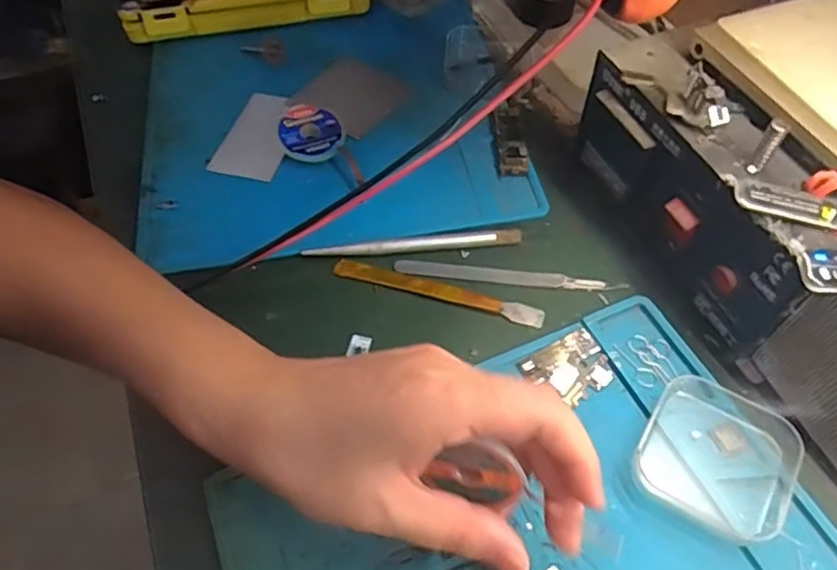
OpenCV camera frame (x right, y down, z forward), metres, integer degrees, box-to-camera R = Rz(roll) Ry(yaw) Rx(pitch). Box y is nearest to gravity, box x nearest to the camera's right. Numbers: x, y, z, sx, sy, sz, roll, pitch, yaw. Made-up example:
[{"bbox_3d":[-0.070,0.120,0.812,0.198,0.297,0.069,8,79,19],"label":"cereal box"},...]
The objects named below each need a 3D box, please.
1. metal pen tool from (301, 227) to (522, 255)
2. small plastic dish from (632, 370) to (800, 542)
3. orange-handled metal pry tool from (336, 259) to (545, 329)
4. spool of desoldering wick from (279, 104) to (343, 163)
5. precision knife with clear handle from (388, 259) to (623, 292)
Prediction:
[{"bbox_3d":[-0.003,-0.024,0.365,0.125,0.008,0.010,-5,54,-3],"label":"metal pen tool"},{"bbox_3d":[0.136,0.077,0.283,0.064,0.017,0.067,21,57,15],"label":"small plastic dish"},{"bbox_3d":[0.011,0.003,0.348,0.119,0.006,0.013,14,56,11],"label":"orange-handled metal pry tool"},{"bbox_3d":[-0.071,-0.102,0.409,0.042,0.007,0.042,-5,73,-8],"label":"spool of desoldering wick"},{"bbox_3d":[0.051,-0.005,0.355,0.129,0.004,0.010,6,55,5],"label":"precision knife with clear handle"}]

